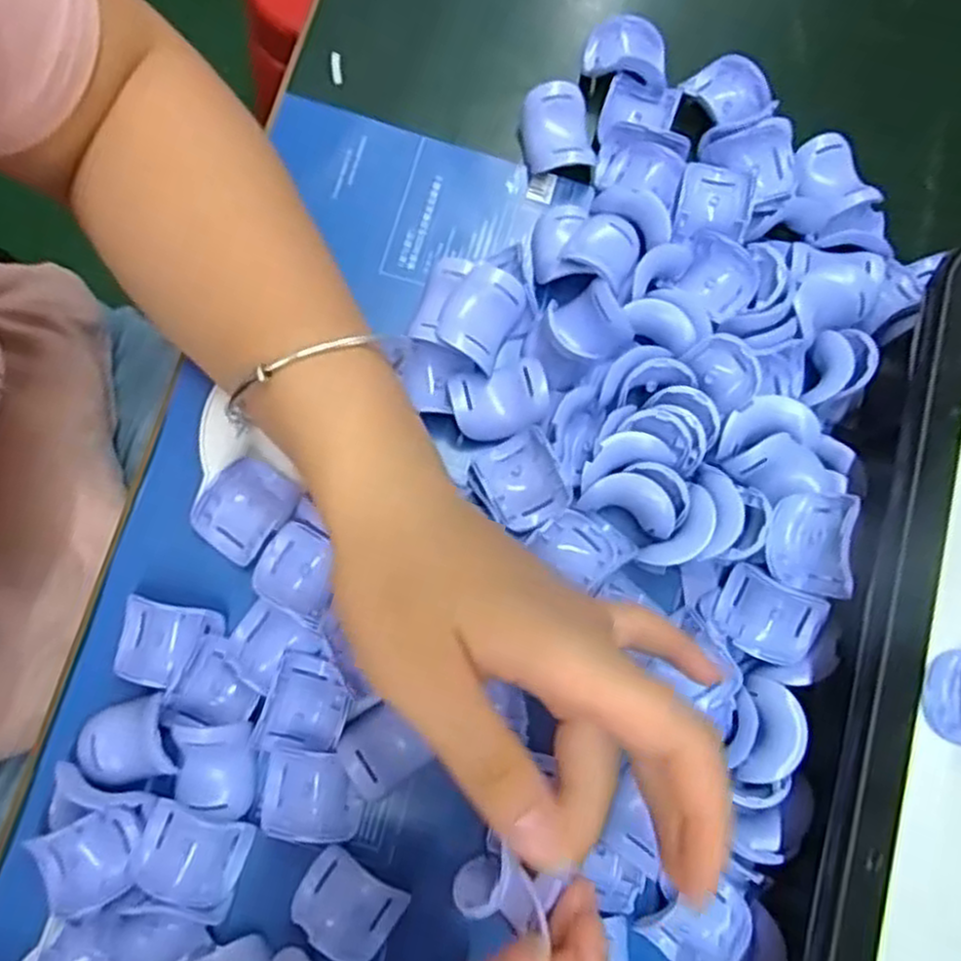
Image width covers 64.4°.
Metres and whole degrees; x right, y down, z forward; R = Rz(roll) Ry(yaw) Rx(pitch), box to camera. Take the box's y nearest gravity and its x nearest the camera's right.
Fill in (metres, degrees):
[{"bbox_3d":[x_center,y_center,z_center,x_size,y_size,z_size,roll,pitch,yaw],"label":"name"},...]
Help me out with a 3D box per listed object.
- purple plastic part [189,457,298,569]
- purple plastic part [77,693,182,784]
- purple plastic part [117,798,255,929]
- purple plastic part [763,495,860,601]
[{"bbox_3d":[-0.092,0.012,0.297,0.032,0.011,0.037,43,80,2],"label":"purple plastic part"},{"bbox_3d":[-0.130,0.097,0.279,0.034,0.014,0.029,-13,83,-8],"label":"purple plastic part"},{"bbox_3d":[-0.106,0.137,0.271,0.036,0.014,0.032,13,80,-4],"label":"purple plastic part"},{"bbox_3d":[0.120,0.023,0.280,0.028,0.027,0.036,7,81,-5],"label":"purple plastic part"}]

